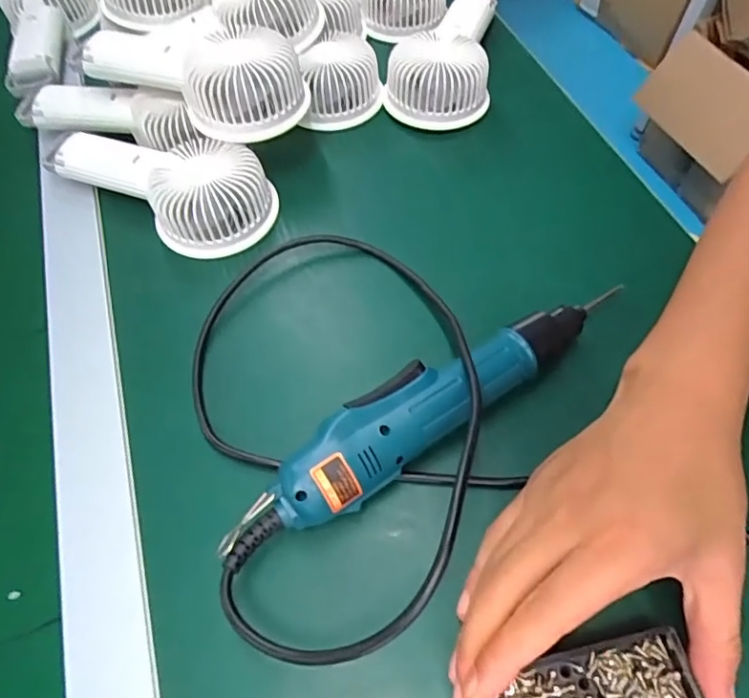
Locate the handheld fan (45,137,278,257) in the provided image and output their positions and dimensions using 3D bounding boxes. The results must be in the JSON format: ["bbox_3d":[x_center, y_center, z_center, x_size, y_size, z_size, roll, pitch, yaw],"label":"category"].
[{"bbox_3d":[-0.157,-0.128,0.389,0.176,0.042,0.079,25,64,15],"label":"handheld fan"}]

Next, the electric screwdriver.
[{"bbox_3d":[0.031,0.034,0.298,0.252,0.048,0.043,-33,65,-16],"label":"electric screwdriver"}]

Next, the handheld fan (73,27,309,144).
[{"bbox_3d":[-0.131,-0.203,0.389,0.166,0.053,0.080,21,63,13],"label":"handheld fan"}]

